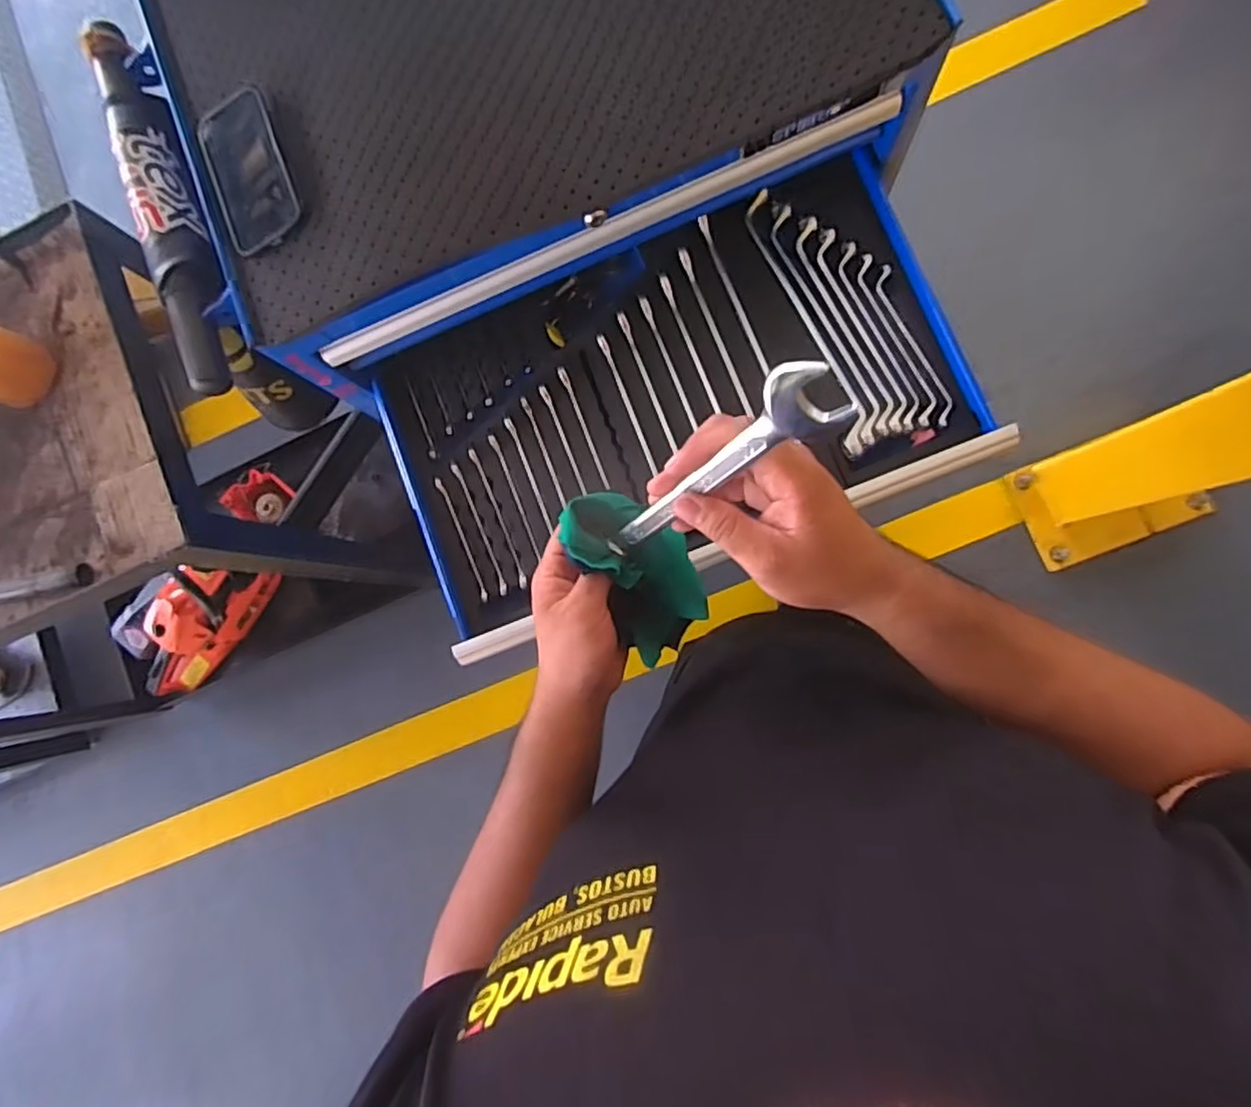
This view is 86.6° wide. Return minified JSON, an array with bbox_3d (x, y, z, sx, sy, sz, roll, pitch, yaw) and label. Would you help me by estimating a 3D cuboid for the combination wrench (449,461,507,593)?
[{"bbox_3d":[-0.161,-0.028,0.735,0.010,0.004,0.156,-23,83,5],"label":"combination wrench"}]

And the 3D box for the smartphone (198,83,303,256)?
[{"bbox_3d":[-0.349,-0.357,0.614,0.079,0.013,0.159,-23,83,5],"label":"smartphone"}]

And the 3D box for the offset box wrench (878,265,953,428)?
[{"bbox_3d":[0.303,-0.219,0.695,0.020,0.008,0.181,-22,83,5],"label":"offset box wrench"}]

